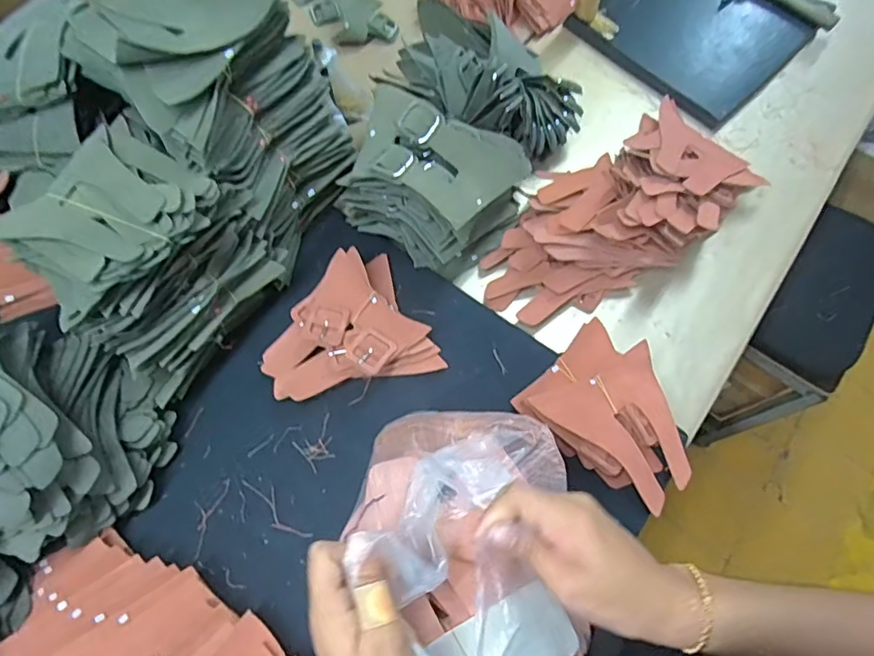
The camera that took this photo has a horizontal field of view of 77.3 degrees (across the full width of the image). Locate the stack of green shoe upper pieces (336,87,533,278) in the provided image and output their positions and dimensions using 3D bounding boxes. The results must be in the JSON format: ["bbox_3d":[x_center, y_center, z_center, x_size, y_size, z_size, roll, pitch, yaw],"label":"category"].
[{"bbox_3d":[-0.002,-0.186,0.701,0.204,0.157,0.172,25,71,10],"label":"stack of green shoe upper pieces"}]

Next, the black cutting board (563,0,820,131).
[{"bbox_3d":[0.432,-0.508,0.914,0.294,0.029,0.301,-41,74,-14],"label":"black cutting board"}]

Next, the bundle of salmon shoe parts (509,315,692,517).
[{"bbox_3d":[0.210,0.097,0.627,0.189,0.033,0.151,41,74,15],"label":"bundle of salmon shoe parts"}]

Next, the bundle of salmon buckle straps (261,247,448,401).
[{"bbox_3d":[-0.114,-0.005,0.666,0.206,0.055,0.161,-16,69,-6],"label":"bundle of salmon buckle straps"}]

